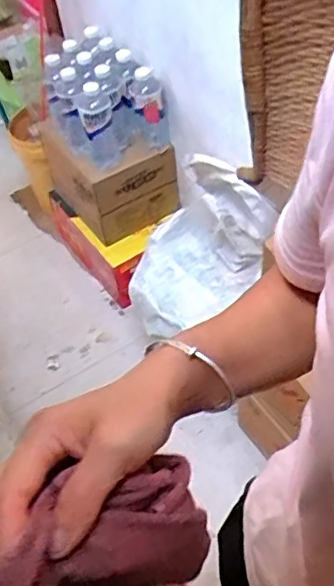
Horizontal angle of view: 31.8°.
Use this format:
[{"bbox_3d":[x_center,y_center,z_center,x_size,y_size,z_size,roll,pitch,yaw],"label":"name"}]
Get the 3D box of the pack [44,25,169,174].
[{"bbox_3d":[-0.190,-0.533,1.601,0.252,0.221,0.323,-22,52,-11],"label":"pack"}]

